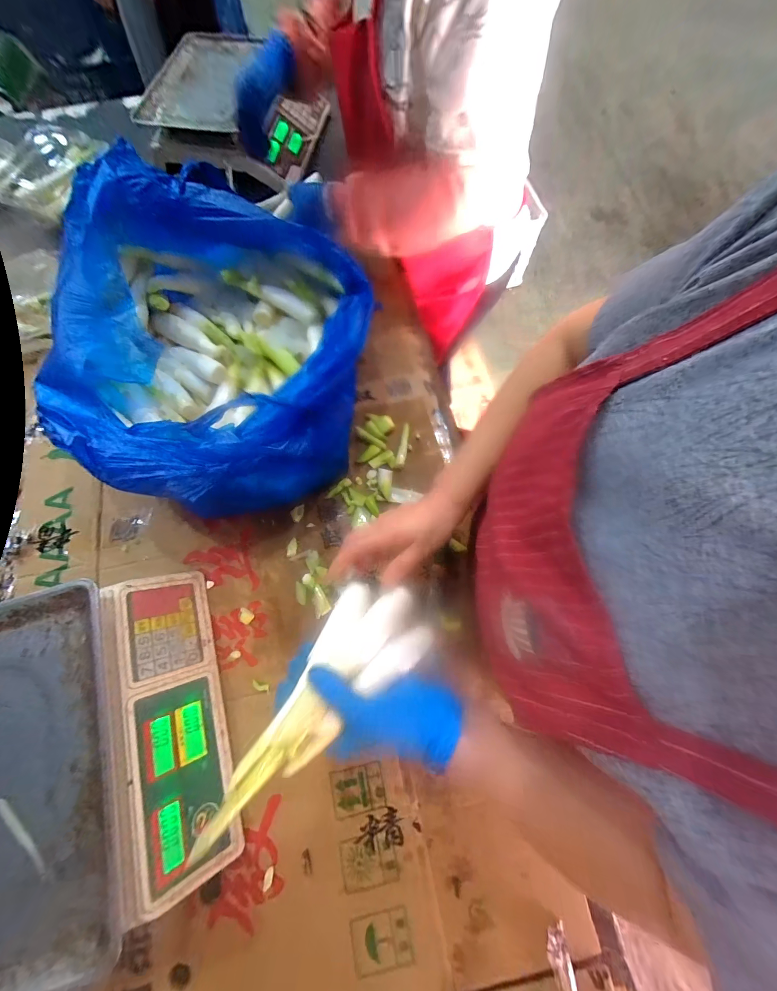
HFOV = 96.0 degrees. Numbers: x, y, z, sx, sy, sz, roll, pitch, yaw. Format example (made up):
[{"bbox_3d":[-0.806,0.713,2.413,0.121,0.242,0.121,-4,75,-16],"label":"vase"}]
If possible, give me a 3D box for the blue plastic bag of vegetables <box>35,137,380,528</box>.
[{"bbox_3d":[-0.233,-0.196,0.489,0.369,0.199,0.413,13,72,3],"label":"blue plastic bag of vegetables"}]

